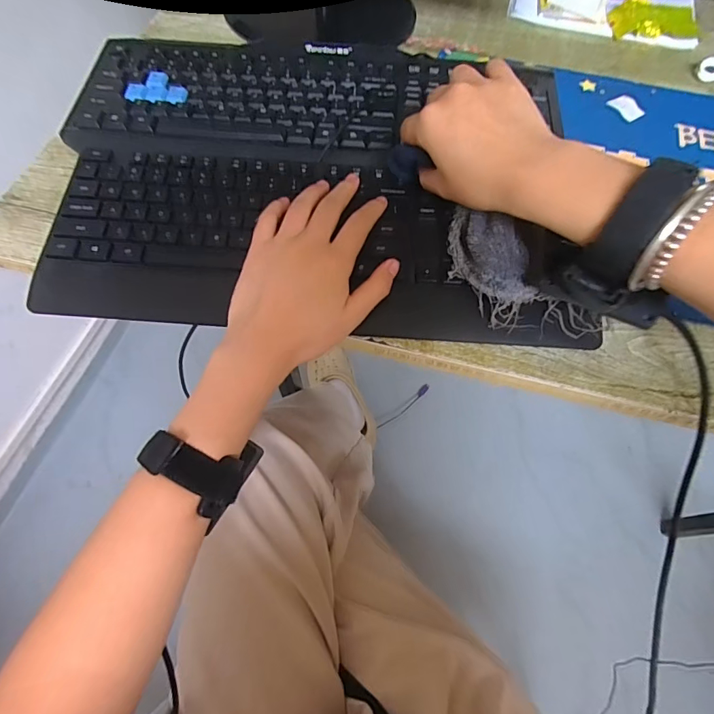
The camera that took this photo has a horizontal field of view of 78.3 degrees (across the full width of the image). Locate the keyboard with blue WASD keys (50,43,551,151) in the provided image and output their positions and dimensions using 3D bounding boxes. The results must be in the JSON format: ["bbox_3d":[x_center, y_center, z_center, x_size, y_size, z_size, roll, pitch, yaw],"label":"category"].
[{"bbox_3d":[-0.033,-0.245,0.412,0.438,0.020,0.148,1,63,-3],"label":"keyboard with blue WASD keys"}]

